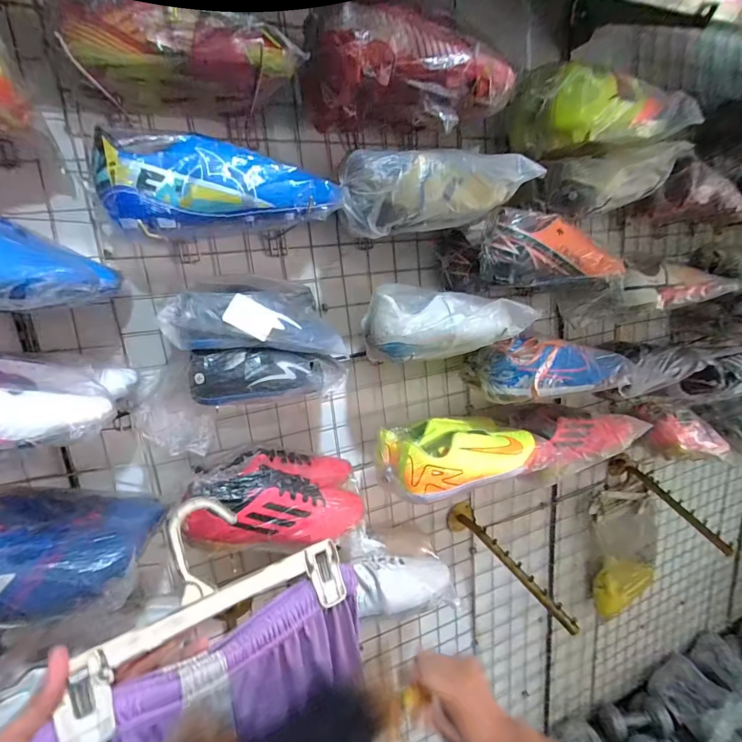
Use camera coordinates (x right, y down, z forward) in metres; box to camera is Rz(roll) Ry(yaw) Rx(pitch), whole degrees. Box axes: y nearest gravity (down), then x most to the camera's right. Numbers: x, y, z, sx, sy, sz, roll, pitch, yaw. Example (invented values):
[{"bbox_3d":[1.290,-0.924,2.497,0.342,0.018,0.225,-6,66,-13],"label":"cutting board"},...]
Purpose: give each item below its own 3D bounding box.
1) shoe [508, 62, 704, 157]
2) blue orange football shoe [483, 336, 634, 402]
[{"bbox_3d":[0.372,-0.408,0.622,0.272,0.098,0.110,-9,15,-19],"label":"shoe"},{"bbox_3d":[0.320,-0.011,0.682,0.256,0.085,0.084,-6,14,-7],"label":"blue orange football shoe"}]

